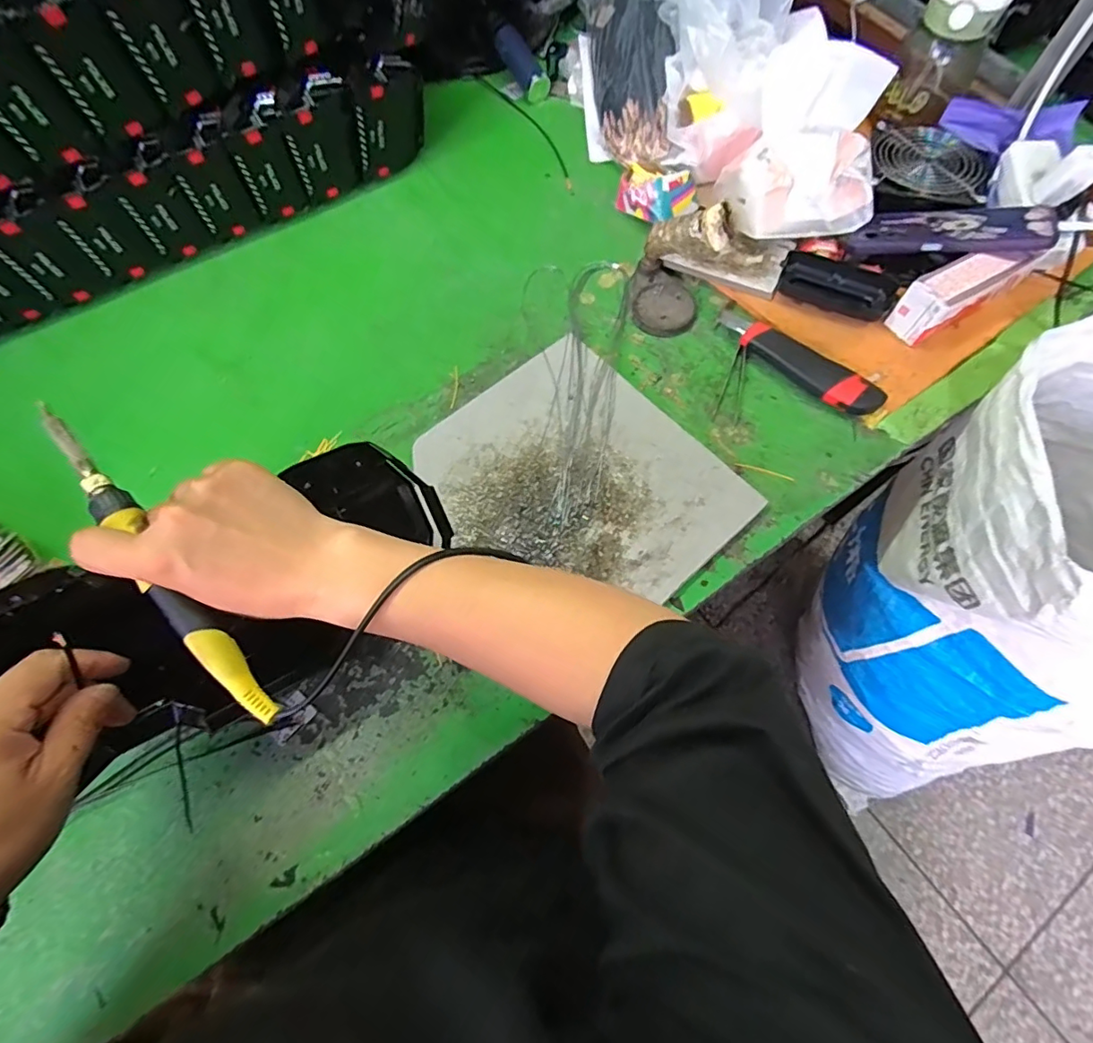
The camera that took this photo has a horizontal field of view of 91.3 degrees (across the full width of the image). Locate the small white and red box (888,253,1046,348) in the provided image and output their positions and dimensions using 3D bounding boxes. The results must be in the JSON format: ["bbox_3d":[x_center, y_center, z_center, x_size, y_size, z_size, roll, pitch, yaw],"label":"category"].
[{"bbox_3d":[0.399,-0.224,0.513,0.131,0.052,0.045,-28,69,-12],"label":"small white and red box"}]

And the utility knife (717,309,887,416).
[{"bbox_3d":[0.240,-0.158,0.513,0.045,0.023,0.171,-42,72,-16],"label":"utility knife"}]

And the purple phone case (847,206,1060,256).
[{"bbox_3d":[0.396,-0.289,0.527,0.164,0.014,0.073,12,65,27],"label":"purple phone case"}]

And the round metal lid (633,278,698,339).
[{"bbox_3d":[0.124,-0.222,0.555,0.062,0.007,0.071,22,68,10],"label":"round metal lid"}]

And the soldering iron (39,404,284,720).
[{"bbox_3d":[-0.203,0.020,0.275,0.017,0.017,0.202,-39,81,-15],"label":"soldering iron"}]

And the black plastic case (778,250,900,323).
[{"bbox_3d":[0.298,-0.245,0.546,0.110,0.019,0.066,22,68,10],"label":"black plastic case"}]

